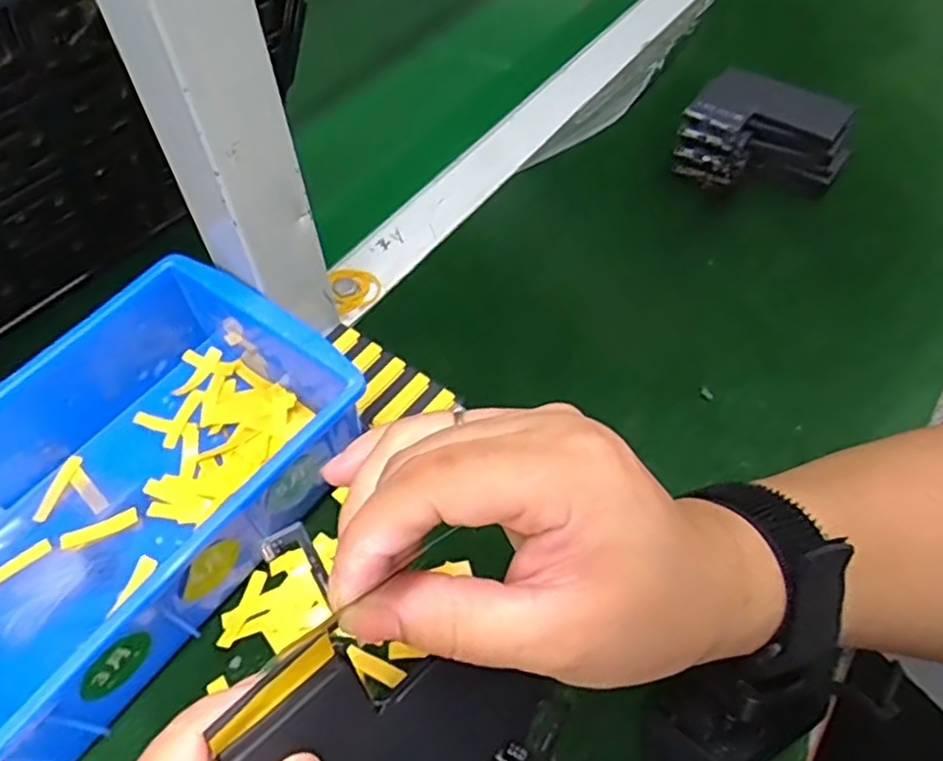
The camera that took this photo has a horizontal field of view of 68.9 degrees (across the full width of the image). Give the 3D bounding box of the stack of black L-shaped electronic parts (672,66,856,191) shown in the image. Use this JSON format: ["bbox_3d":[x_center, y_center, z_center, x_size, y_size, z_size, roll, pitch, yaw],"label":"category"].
[{"bbox_3d":[0.186,-0.152,0.438,0.095,0.055,0.064,25,58,18],"label":"stack of black L-shaped electronic parts"}]

